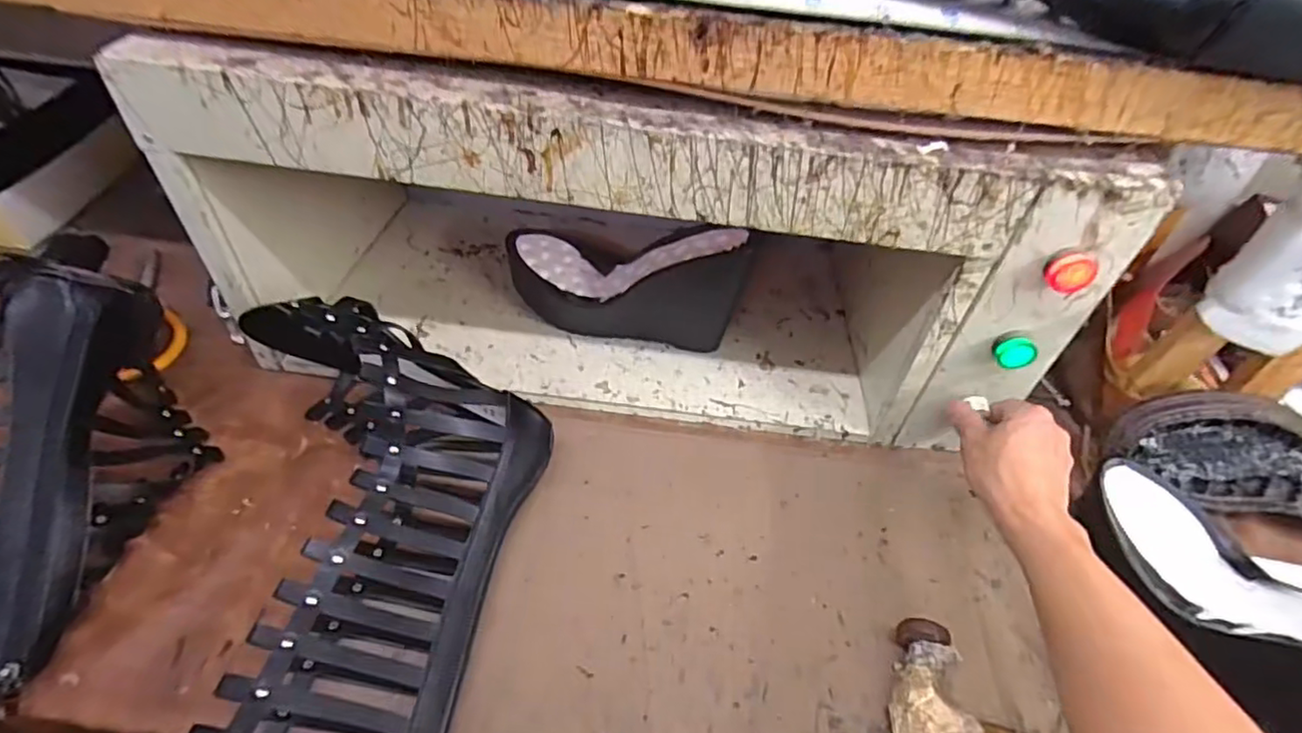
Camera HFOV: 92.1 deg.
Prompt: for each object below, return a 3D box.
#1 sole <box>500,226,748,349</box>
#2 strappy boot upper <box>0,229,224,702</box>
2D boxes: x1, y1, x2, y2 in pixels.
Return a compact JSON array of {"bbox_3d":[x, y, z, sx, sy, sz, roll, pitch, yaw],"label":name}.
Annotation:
[{"bbox_3d":[-0.021,-0.078,0.625,0.248,0.128,0.092,7,44,19],"label":"sole"},{"bbox_3d":[-0.454,0.042,0.446,0.189,0.150,0.309,5,46,0],"label":"strappy boot upper"}]

